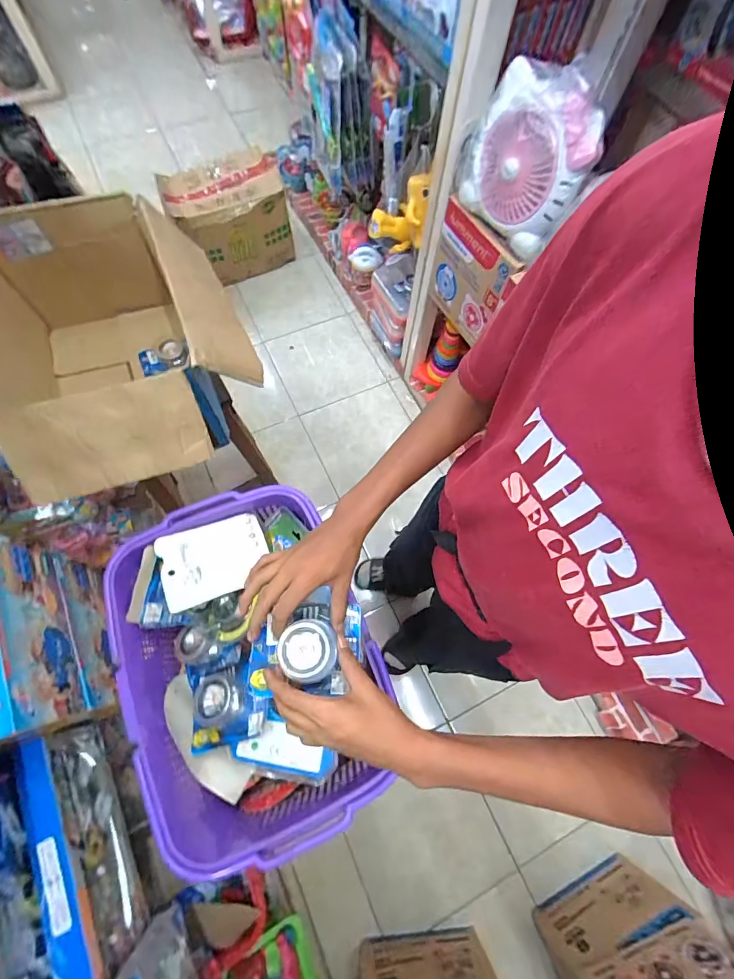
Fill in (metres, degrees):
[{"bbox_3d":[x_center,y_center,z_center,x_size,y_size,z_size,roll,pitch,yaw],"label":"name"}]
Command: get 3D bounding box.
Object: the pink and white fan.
[{"bbox_3d":[0.308,-0.644,0.808,0.083,0.259,0.250,-25,72,-12],"label":"pink and white fan"}]

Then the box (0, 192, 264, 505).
[{"bbox_3d":[-0.481,-0.244,0.731,0.488,0.314,0.542,-21,71,-11],"label":"box"}]

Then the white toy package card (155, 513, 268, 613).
[{"bbox_3d":[-0.206,0.093,0.561,0.134,0.009,0.103,-17,61,-20],"label":"white toy package card"}]

